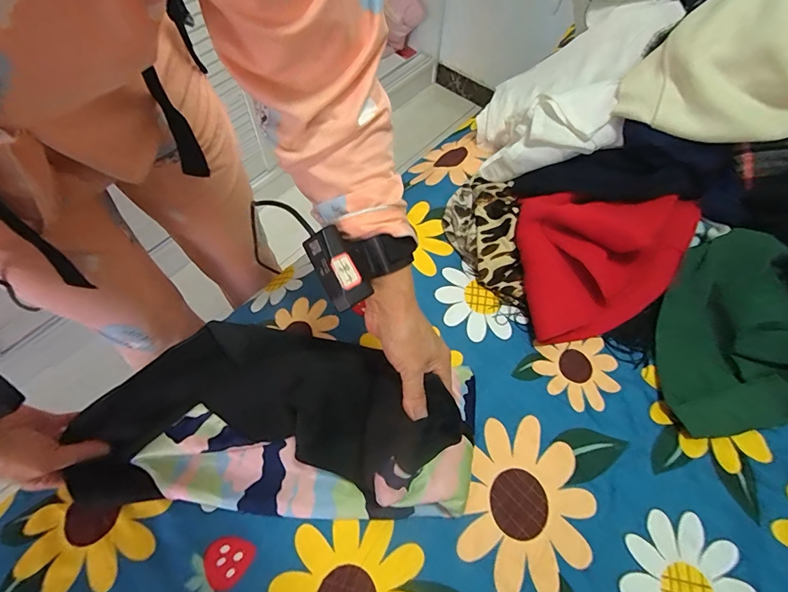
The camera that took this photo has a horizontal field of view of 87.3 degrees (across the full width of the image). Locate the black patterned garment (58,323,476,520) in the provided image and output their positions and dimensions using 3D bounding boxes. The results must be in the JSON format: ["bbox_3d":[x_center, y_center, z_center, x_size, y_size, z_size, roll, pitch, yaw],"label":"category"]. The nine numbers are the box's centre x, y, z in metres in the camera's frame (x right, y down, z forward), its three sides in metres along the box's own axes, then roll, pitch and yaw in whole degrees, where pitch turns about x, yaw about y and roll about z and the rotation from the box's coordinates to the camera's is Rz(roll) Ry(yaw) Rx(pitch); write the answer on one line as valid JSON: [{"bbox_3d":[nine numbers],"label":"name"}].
[{"bbox_3d":[-0.143,0.128,0.453,0.446,0.124,0.192,3,60,1],"label":"black patterned garment"}]

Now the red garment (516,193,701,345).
[{"bbox_3d":[0.276,-0.047,0.525,0.212,0.080,0.186,-2,61,-2],"label":"red garment"}]

